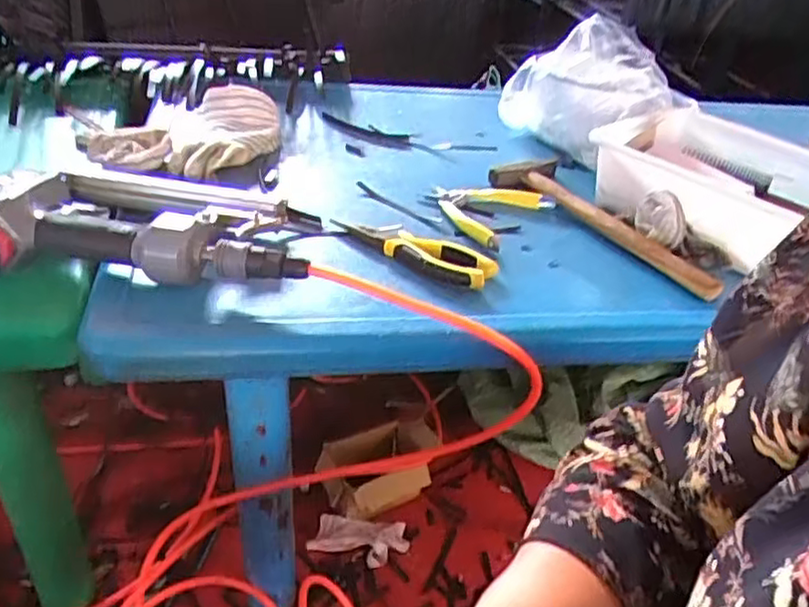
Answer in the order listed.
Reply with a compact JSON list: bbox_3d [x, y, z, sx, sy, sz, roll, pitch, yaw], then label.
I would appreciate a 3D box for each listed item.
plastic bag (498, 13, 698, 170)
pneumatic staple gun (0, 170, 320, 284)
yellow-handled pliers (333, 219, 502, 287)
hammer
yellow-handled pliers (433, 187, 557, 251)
[{"bbox_3d":[0.248,-0.269,0.871,0.181,0.127,0.198,-24,44,-37],"label":"plastic bag"},{"bbox_3d":[-0.221,-0.070,0.588,0.274,0.060,0.136,3,32,-1],"label":"pneumatic staple gun"},{"bbox_3d":[0.010,-0.055,0.630,0.157,0.013,0.058,28,39,33],"label":"yellow-handled pliers"},{"bbox_3d":[0.217,-0.089,0.716,0.091,0.018,0.279,-20,39,-33],"label":"hammer"},{"bbox_3d":[0.080,-0.100,0.703,0.103,0.013,0.123,25,38,29],"label":"yellow-handled pliers"}]

